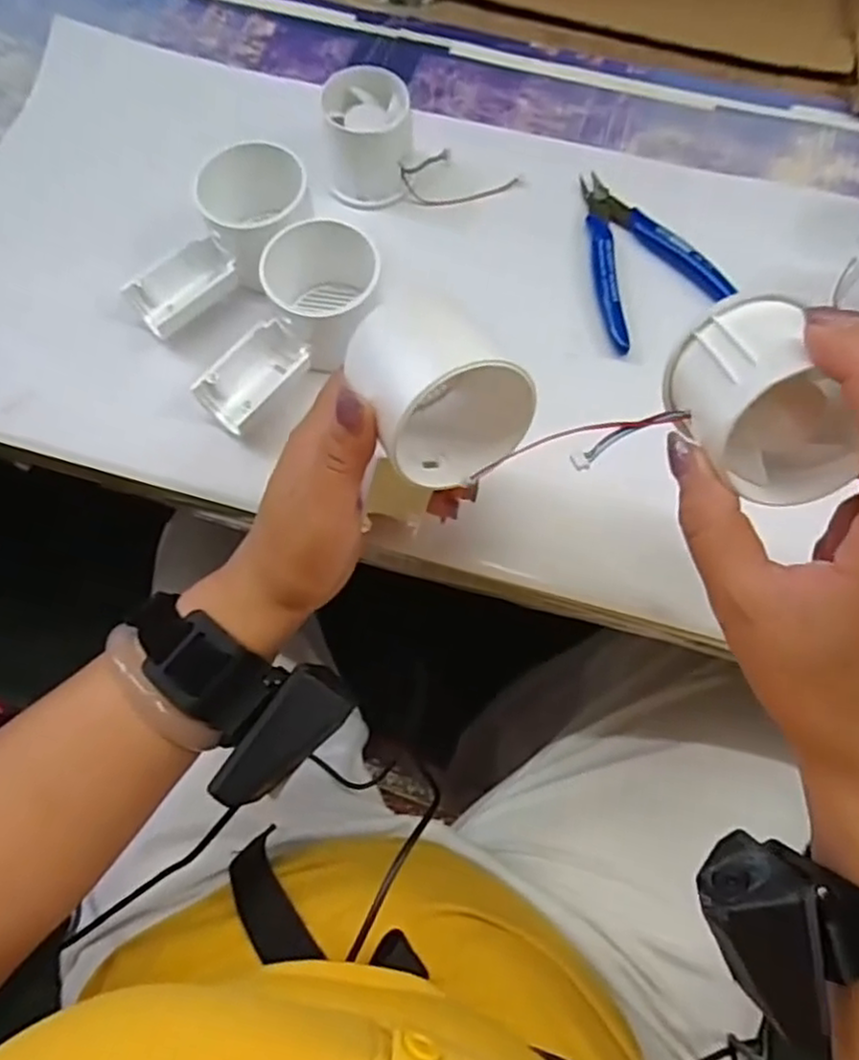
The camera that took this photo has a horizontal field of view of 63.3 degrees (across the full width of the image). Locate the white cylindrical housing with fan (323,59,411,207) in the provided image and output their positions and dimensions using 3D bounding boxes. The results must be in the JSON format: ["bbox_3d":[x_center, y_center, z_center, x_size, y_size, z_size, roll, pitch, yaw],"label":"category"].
[{"bbox_3d":[-0.037,-0.230,0.415,0.053,0.049,0.059,-3,70,-1],"label":"white cylindrical housing with fan"}]

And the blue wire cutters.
[{"bbox_3d":[0.122,-0.163,0.405,0.074,0.008,0.118,-15,71,-6],"label":"blue wire cutters"}]

